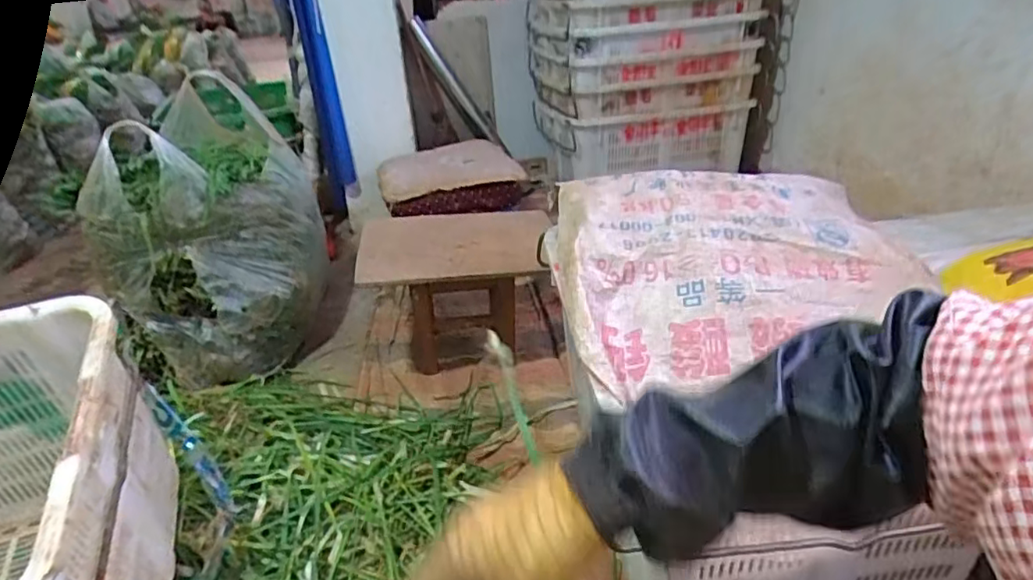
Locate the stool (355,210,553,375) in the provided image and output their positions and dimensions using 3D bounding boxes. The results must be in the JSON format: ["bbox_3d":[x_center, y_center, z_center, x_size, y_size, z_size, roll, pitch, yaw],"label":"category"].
[{"bbox_3d":[-0.123,0.006,1.367,0.393,0.301,0.315,-4,27,-1],"label":"stool"}]

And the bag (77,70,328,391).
[{"bbox_3d":[-0.680,-0.137,1.431,0.389,0.497,0.477,-4,27,0],"label":"bag"}]

